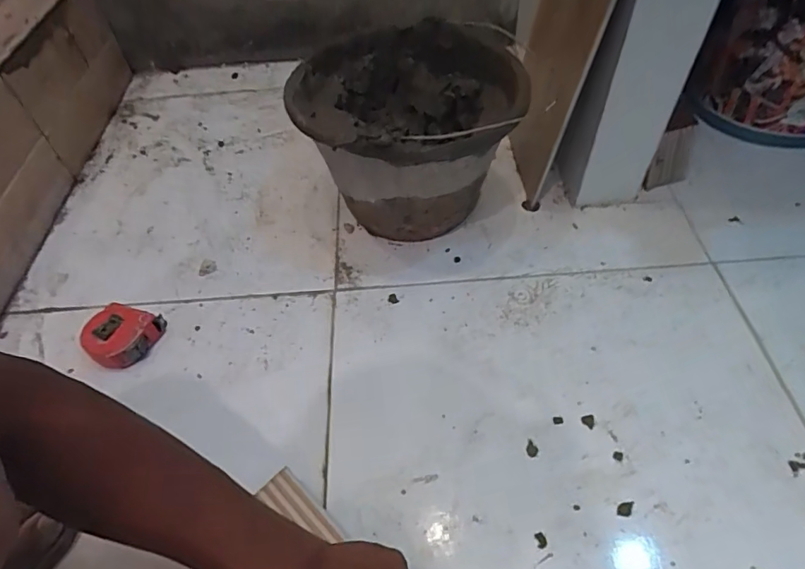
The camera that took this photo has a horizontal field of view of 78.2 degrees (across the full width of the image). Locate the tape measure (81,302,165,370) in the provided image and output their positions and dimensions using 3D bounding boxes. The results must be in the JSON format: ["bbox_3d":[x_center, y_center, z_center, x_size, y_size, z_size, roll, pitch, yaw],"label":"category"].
[{"bbox_3d":[-0.339,0.064,0.596,0.070,0.038,0.071,6,53,8],"label":"tape measure"}]

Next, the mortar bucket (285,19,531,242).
[{"bbox_3d":[0.009,-0.188,0.671,0.260,0.209,0.260,-2,52,2],"label":"mortar bucket"}]

